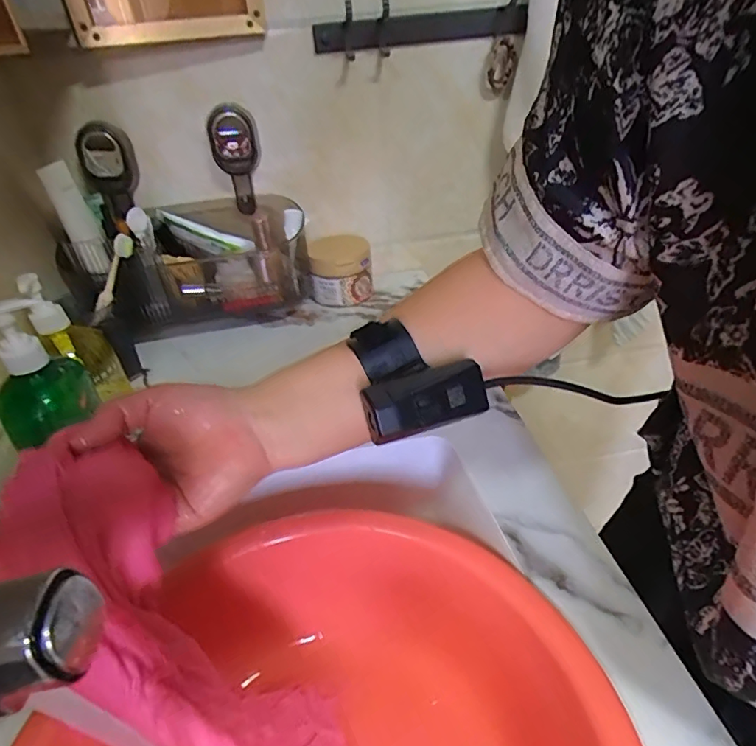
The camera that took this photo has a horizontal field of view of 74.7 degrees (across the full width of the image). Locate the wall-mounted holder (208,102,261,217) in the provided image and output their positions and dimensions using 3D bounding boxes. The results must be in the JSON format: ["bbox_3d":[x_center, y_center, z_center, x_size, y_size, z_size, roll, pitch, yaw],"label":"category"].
[{"bbox_3d":[-0.191,-0.288,0.679,0.062,0.134,0.025,-20,37,-21],"label":"wall-mounted holder"}]

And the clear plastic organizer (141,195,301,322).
[{"bbox_3d":[-0.213,-0.165,0.707,0.213,0.122,0.142,-12,35,-10],"label":"clear plastic organizer"}]

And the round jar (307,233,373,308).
[{"bbox_3d":[-0.058,-0.154,0.760,0.094,0.082,0.094,-6,34,-1],"label":"round jar"}]

